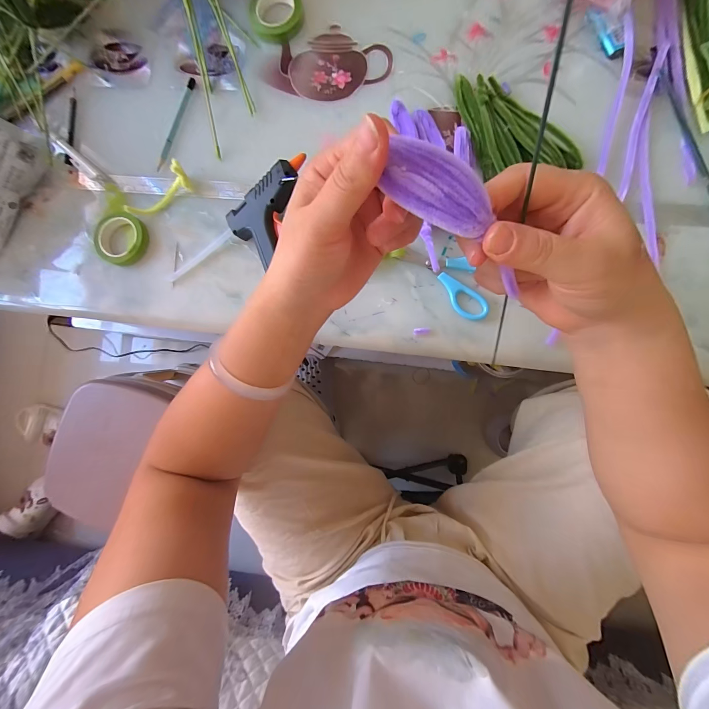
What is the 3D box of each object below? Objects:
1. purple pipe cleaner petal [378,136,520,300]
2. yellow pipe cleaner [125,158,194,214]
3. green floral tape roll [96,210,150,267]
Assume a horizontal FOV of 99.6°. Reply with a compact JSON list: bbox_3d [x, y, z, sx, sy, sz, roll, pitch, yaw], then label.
[{"bbox_3d":[0.041,-0.078,0.144,0.058,0.012,0.026,29,88,-10],"label":"purple pipe cleaner petal"},{"bbox_3d":[-0.239,-0.196,0.362,0.084,0.025,0.029,-30,82,3],"label":"yellow pipe cleaner"},{"bbox_3d":[-0.290,-0.143,0.369,0.068,0.017,0.063,-1,85,6],"label":"green floral tape roll"}]

